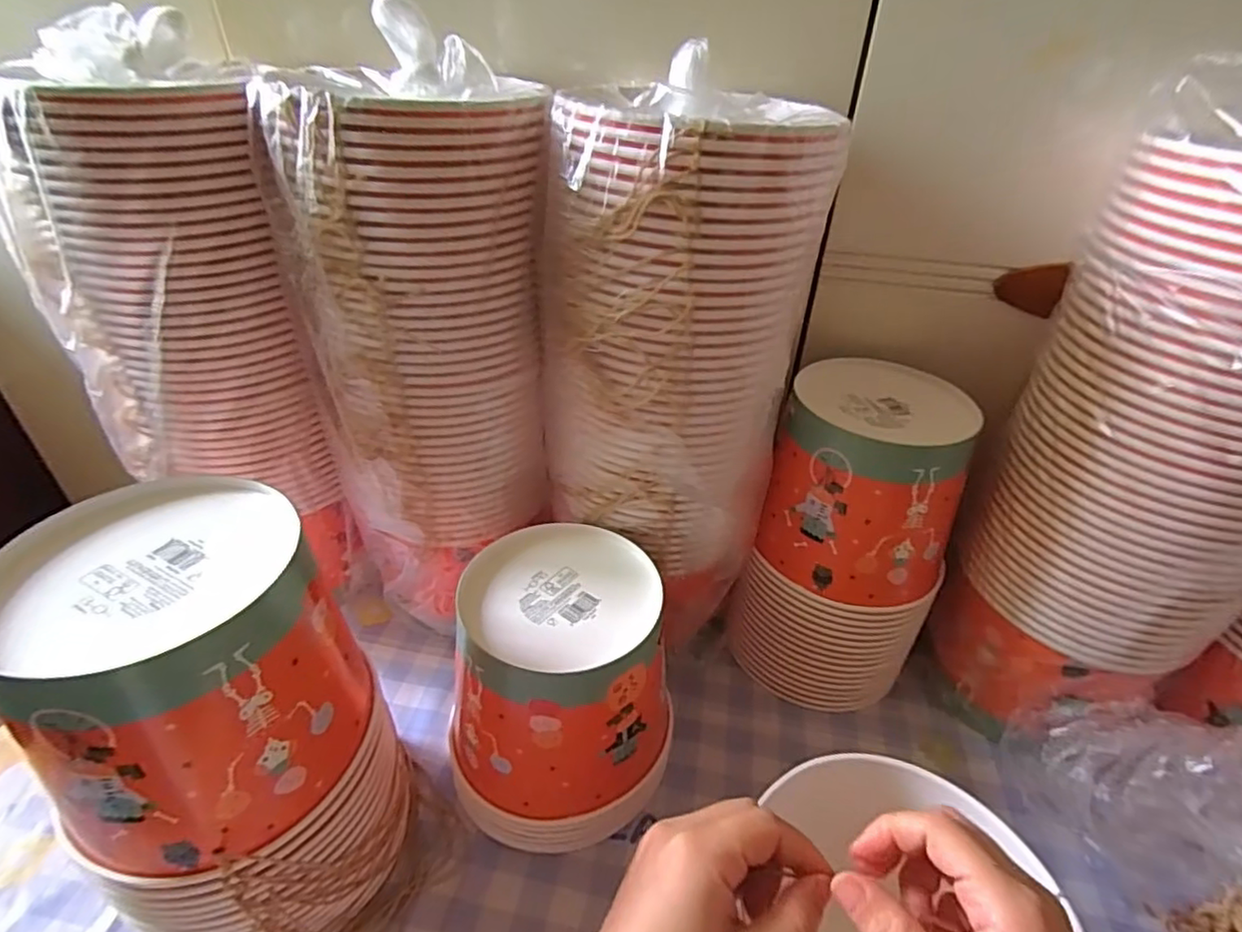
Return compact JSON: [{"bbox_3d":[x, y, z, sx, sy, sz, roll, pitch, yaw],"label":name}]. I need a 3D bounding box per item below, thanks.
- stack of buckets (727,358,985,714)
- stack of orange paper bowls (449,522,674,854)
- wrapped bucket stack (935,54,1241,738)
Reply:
[{"bbox_3d":[0.187,0.064,0.515,0.144,0.251,0.135,23,41,26],"label":"stack of buckets"},{"bbox_3d":[-0.037,0.153,0.440,0.147,0.161,0.147,5,36,4],"label":"stack of orange paper bowls"},{"bbox_3d":[0.345,-0.003,0.401,0.136,0.415,0.149,-11,38,-18],"label":"wrapped bucket stack"}]

